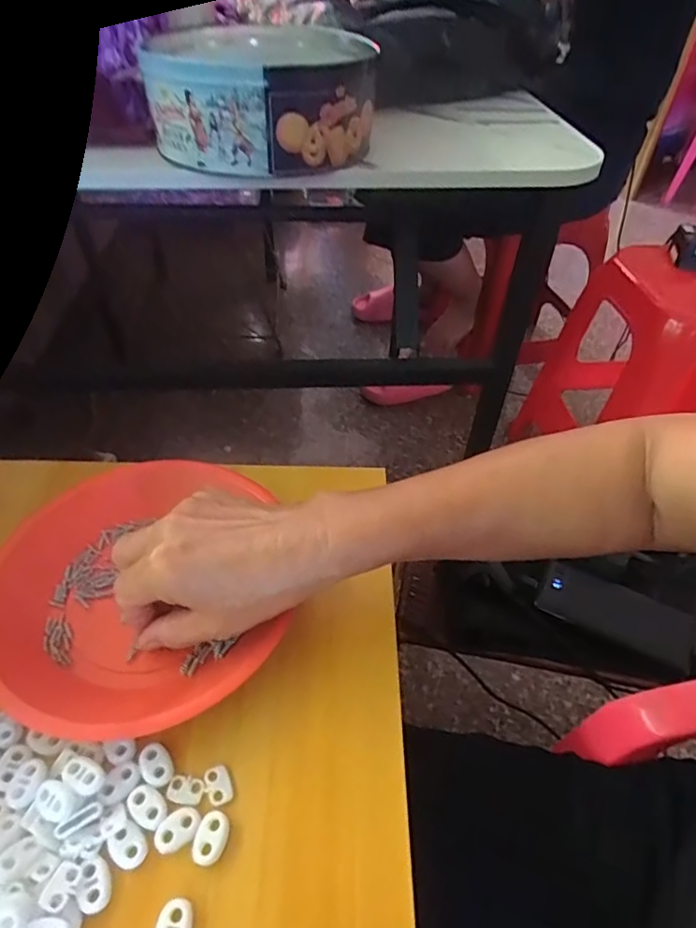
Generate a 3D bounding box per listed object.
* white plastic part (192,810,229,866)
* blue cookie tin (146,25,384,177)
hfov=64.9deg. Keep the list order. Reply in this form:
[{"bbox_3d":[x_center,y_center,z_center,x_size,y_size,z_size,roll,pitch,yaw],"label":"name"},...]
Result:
[{"bbox_3d":[-0.068,0.185,0.271,0.015,0.005,0.022,11,46,8],"label":"white plastic part"},{"bbox_3d":[-0.065,-0.321,0.478,0.170,0.076,0.178,2,45,-3],"label":"blue cookie tin"}]

